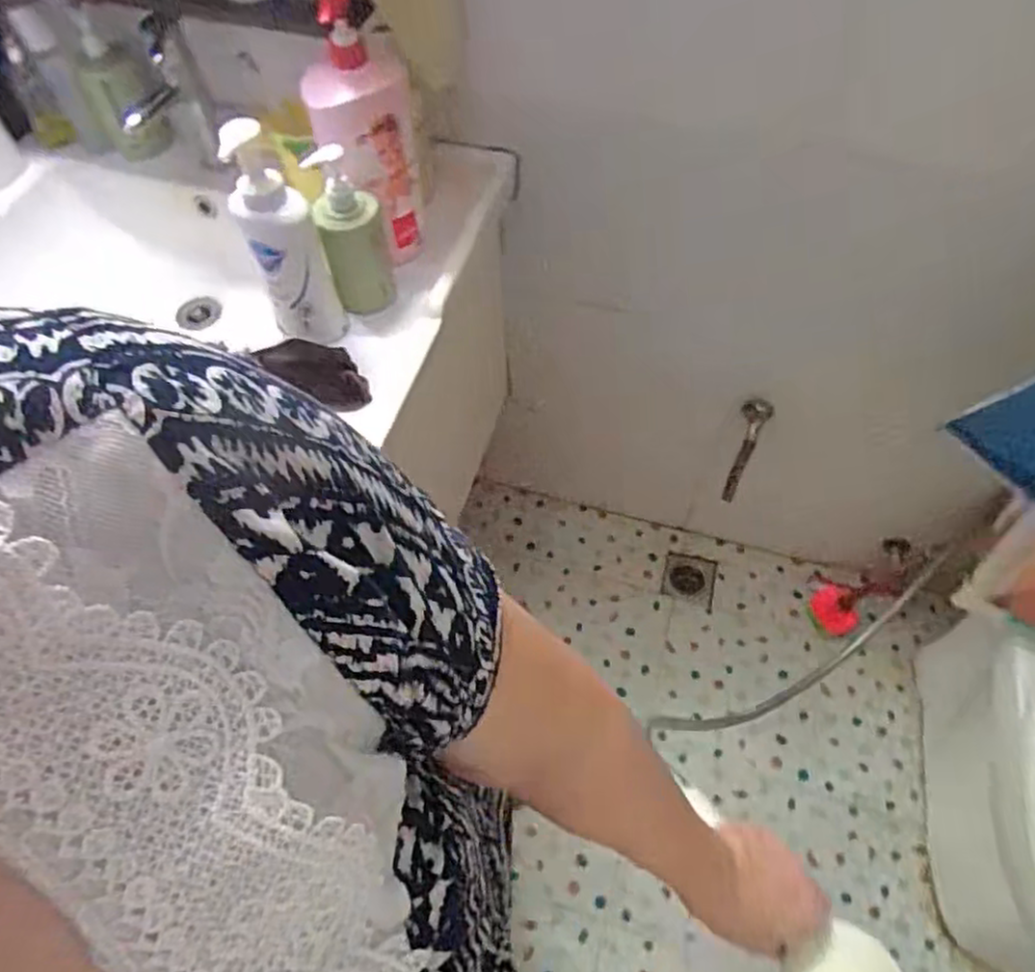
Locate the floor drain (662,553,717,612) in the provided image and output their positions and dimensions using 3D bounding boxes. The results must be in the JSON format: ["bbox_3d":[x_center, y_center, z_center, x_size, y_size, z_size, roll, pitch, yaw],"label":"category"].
[{"bbox_3d":[0.358,0.197,1.505,0.101,0.008,0.110,13,65,4],"label":"floor drain"}]

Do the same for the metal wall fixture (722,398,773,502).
[{"bbox_3d":[0.376,-0.057,1.204,0.044,0.171,0.101,20,61,12],"label":"metal wall fixture"}]

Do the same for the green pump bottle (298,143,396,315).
[{"bbox_3d":[-0.177,-0.269,0.782,0.063,0.202,0.070,-11,60,-7],"label":"green pump bottle"}]

